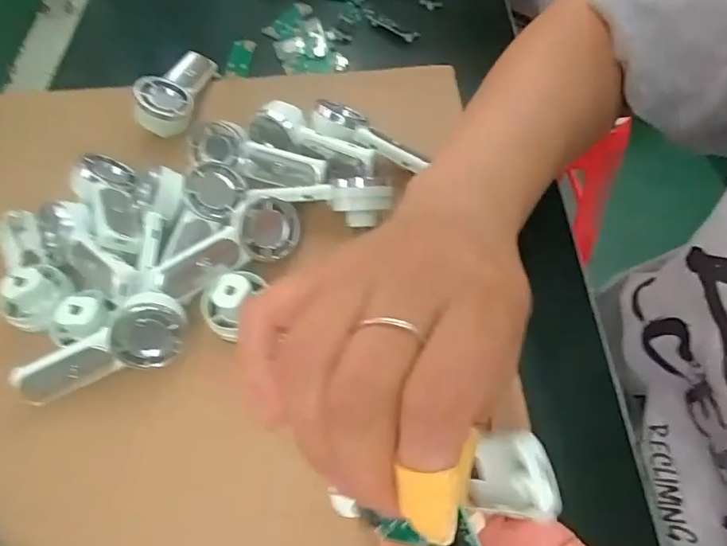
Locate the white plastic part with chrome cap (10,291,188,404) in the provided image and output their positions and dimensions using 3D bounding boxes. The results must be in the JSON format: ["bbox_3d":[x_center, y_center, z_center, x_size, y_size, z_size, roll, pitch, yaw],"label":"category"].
[{"bbox_3d":[-0.144,0.043,0.288,0.095,0.038,0.015,-26,28,-1],"label":"white plastic part with chrome cap"}]

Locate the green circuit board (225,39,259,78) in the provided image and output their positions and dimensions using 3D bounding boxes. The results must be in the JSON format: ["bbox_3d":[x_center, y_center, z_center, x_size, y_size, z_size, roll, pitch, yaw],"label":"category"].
[{"bbox_3d":[-0.108,-0.188,0.453,0.022,0.007,0.044,2,58,5],"label":"green circuit board"}]

